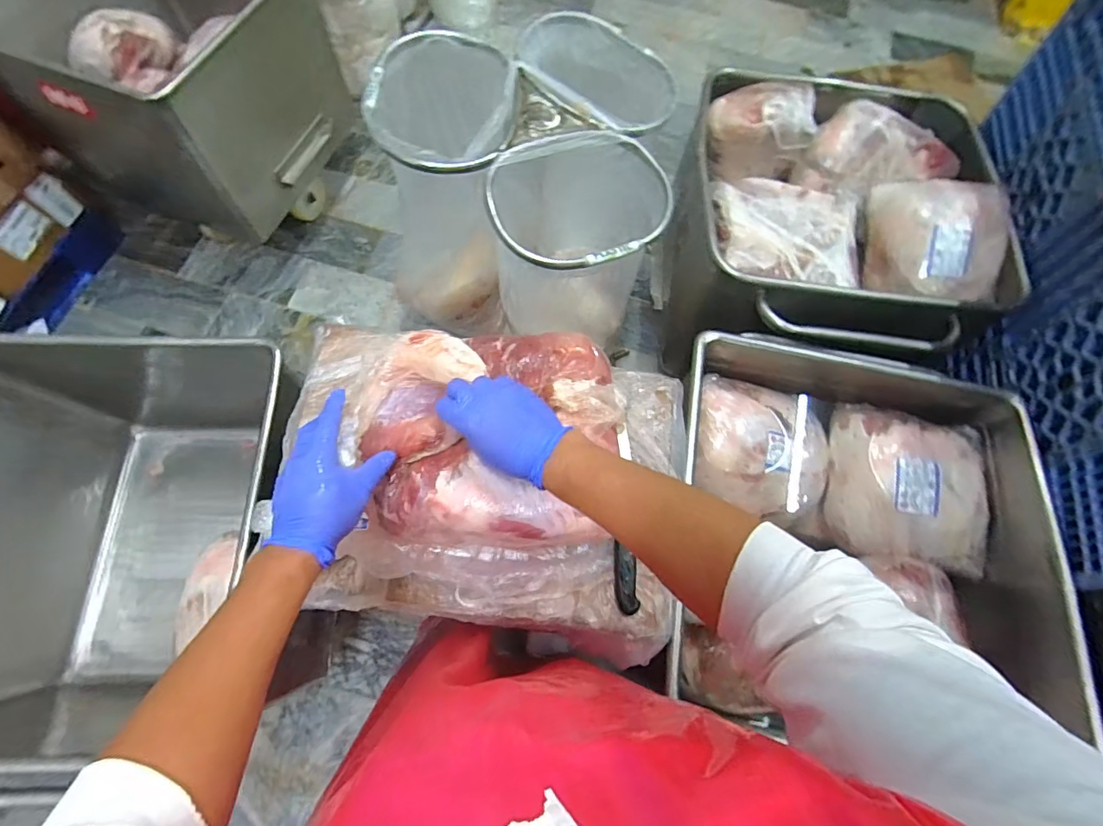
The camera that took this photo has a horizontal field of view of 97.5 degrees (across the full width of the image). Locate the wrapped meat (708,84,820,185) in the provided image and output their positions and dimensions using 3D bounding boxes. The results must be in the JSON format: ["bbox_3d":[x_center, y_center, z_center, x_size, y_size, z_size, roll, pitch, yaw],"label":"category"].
[{"bbox_3d":[0.484,-0.657,1.146,0.250,0.133,0.193,11,70,2],"label":"wrapped meat"}]

